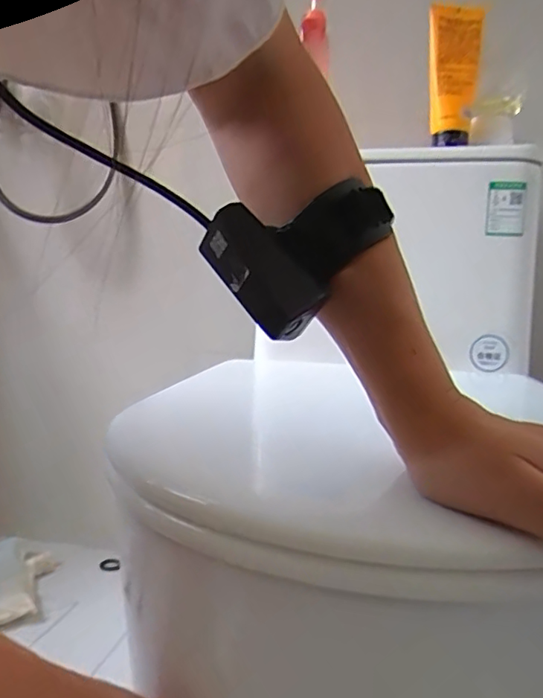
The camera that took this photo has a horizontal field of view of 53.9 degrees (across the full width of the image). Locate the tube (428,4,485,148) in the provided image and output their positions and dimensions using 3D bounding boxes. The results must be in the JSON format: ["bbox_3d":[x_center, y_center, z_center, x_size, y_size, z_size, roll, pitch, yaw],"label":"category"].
[{"bbox_3d":[0.234,-0.351,0.689,0.064,0.171,0.029,3,5,21],"label":"tube"}]

